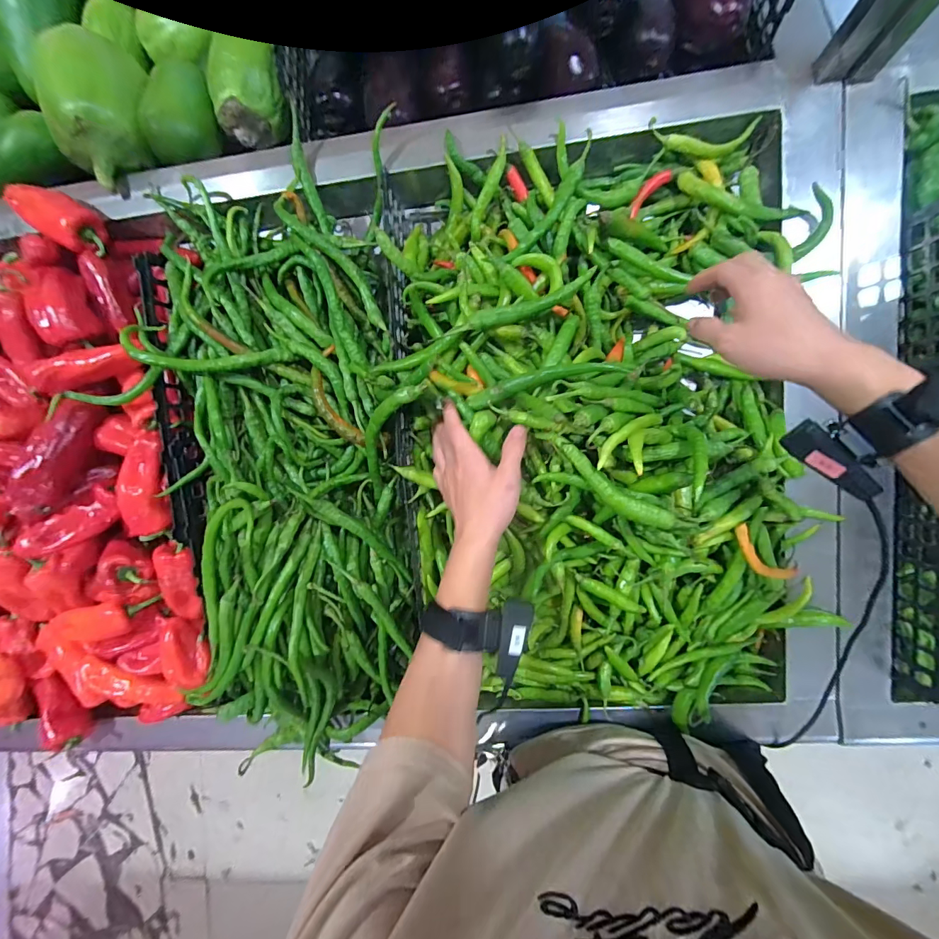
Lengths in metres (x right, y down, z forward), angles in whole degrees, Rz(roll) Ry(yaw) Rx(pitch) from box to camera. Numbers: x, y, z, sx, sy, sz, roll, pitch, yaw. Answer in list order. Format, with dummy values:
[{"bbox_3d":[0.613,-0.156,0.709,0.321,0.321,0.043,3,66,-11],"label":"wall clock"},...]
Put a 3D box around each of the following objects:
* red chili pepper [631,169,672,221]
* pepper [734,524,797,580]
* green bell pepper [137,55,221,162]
[{"bbox_3d":[0.215,-0.333,0.496,0.065,0.019,0.018,-45,84,3],"label":"red chili pepper"},{"bbox_3d":[0.330,0.099,0.463,0.096,0.011,0.033,38,92,-8],"label":"pepper"},{"bbox_3d":[-0.382,-0.471,0.550,0.077,0.064,0.114,-1,88,6],"label":"green bell pepper"}]

